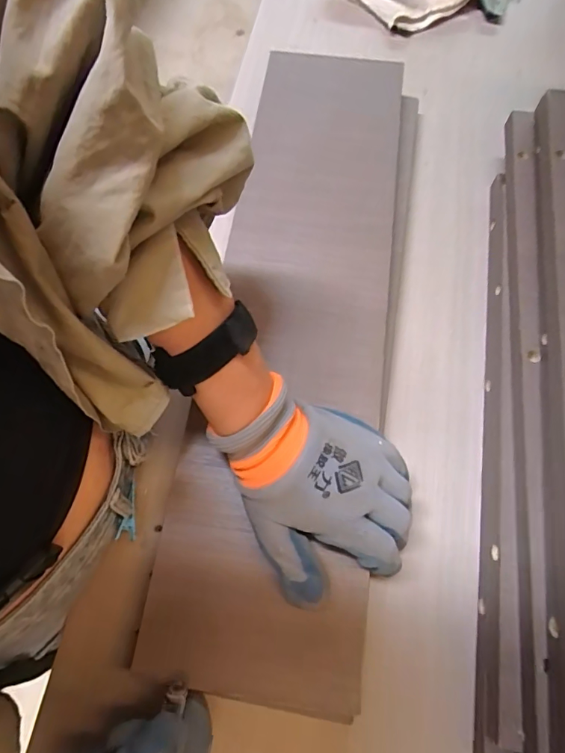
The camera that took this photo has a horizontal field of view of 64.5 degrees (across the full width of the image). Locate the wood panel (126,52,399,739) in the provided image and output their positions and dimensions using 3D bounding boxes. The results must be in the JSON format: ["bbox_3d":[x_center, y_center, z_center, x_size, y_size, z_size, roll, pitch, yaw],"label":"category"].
[{"bbox_3d":[0.016,-0.066,0.398,0.151,0.026,0.593,9,69,4],"label":"wood panel"}]

